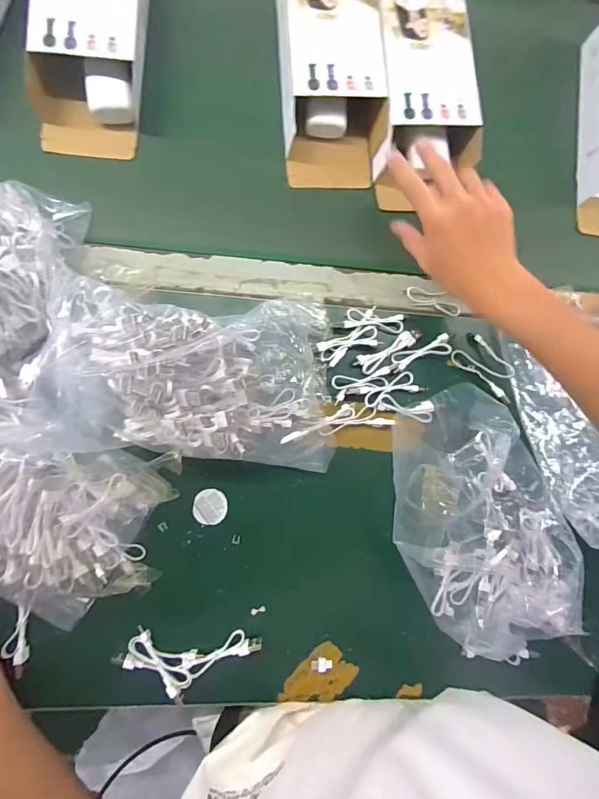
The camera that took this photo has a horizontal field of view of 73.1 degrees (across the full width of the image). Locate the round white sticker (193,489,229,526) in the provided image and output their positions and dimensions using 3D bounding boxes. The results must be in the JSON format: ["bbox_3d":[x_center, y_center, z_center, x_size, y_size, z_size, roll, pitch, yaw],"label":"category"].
[{"bbox_3d":[-0.090,0.109,0.408,0.033,0.004,0.034,1,83,-5],"label":"round white sticker"}]

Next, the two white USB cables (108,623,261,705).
[{"bbox_3d":[-0.105,0.250,0.382,0.132,0.022,0.057,6,83,-4],"label":"two white USB cables"}]

